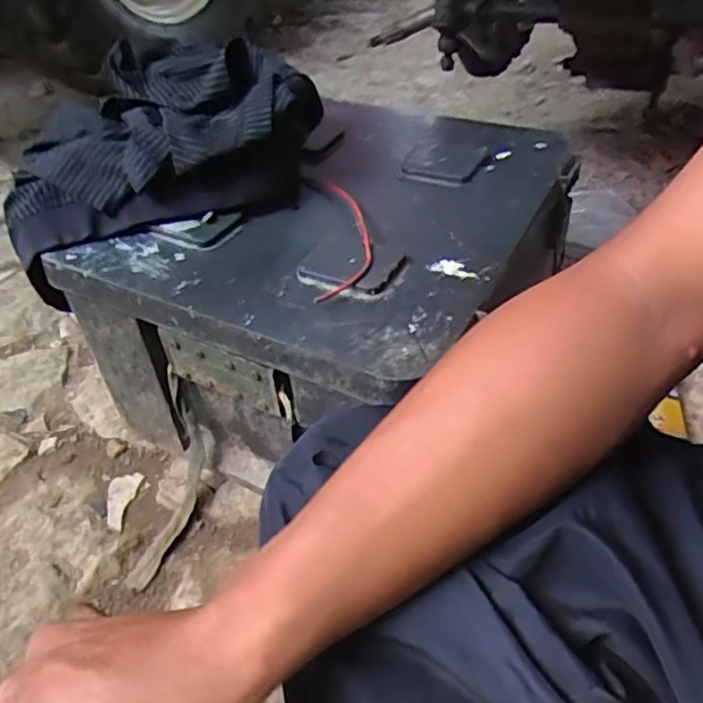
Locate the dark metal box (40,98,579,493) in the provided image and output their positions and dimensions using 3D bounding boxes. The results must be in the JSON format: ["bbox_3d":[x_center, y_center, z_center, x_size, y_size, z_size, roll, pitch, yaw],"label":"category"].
[{"bbox_3d":[-0.010,-0.056,0.609,0.326,0.229,0.360,19,45,25],"label":"dark metal box"}]

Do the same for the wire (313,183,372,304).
[{"bbox_3d":[-0.004,-0.092,0.501,0.040,0.008,0.177,-3,43,6],"label":"wire"}]

